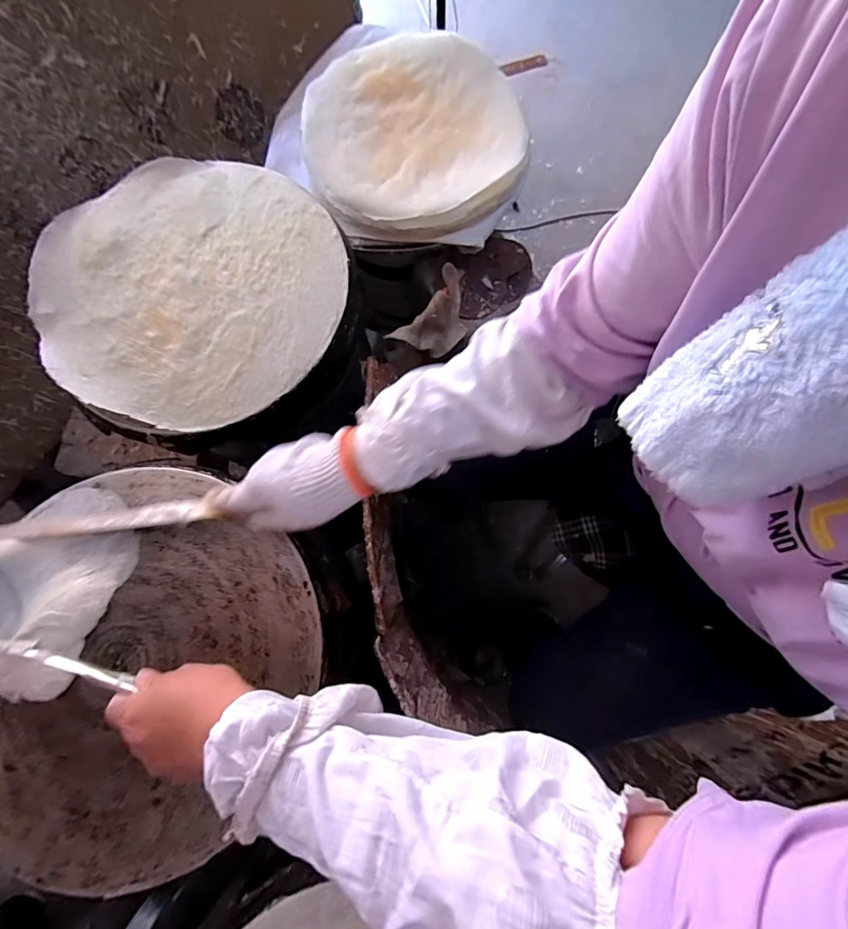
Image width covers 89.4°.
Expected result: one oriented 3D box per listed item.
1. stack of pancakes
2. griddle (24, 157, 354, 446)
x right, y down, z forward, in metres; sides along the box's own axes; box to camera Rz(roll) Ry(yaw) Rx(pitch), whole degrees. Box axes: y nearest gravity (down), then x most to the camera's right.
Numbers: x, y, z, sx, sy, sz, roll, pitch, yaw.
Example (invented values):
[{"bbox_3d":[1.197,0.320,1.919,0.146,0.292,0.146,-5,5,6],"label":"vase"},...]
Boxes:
[{"bbox_3d":[-0.011,-0.548,0.707,0.361,0.057,0.353,8,78,3],"label":"stack of pancakes"},{"bbox_3d":[-0.275,-0.212,0.532,0.357,0.032,0.389,0,77,1],"label":"griddle"}]

